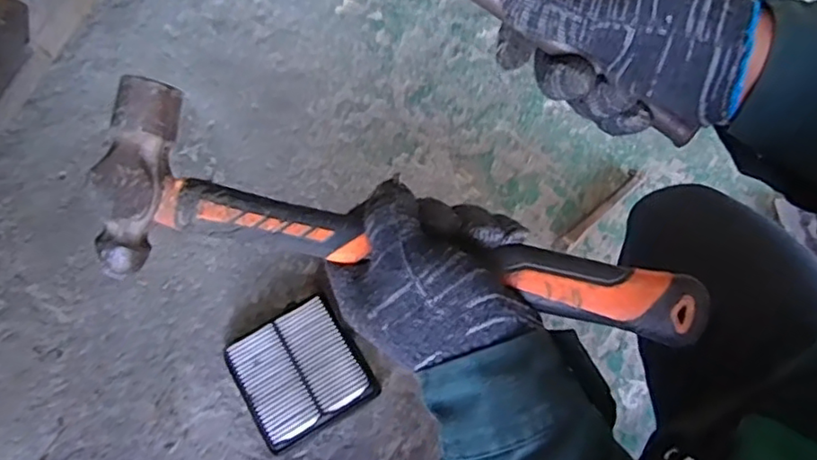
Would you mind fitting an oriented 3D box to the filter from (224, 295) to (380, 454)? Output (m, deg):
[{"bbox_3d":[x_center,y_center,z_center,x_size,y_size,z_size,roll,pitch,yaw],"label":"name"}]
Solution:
[{"bbox_3d":[-0.148,0.191,0.825,0.164,0.041,0.162,-29,71,-9],"label":"filter"}]

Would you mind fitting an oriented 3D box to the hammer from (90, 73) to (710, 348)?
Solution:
[{"bbox_3d":[-0.011,0.006,0.328,0.327,0.045,0.092,14,70,5],"label":"hammer"}]

